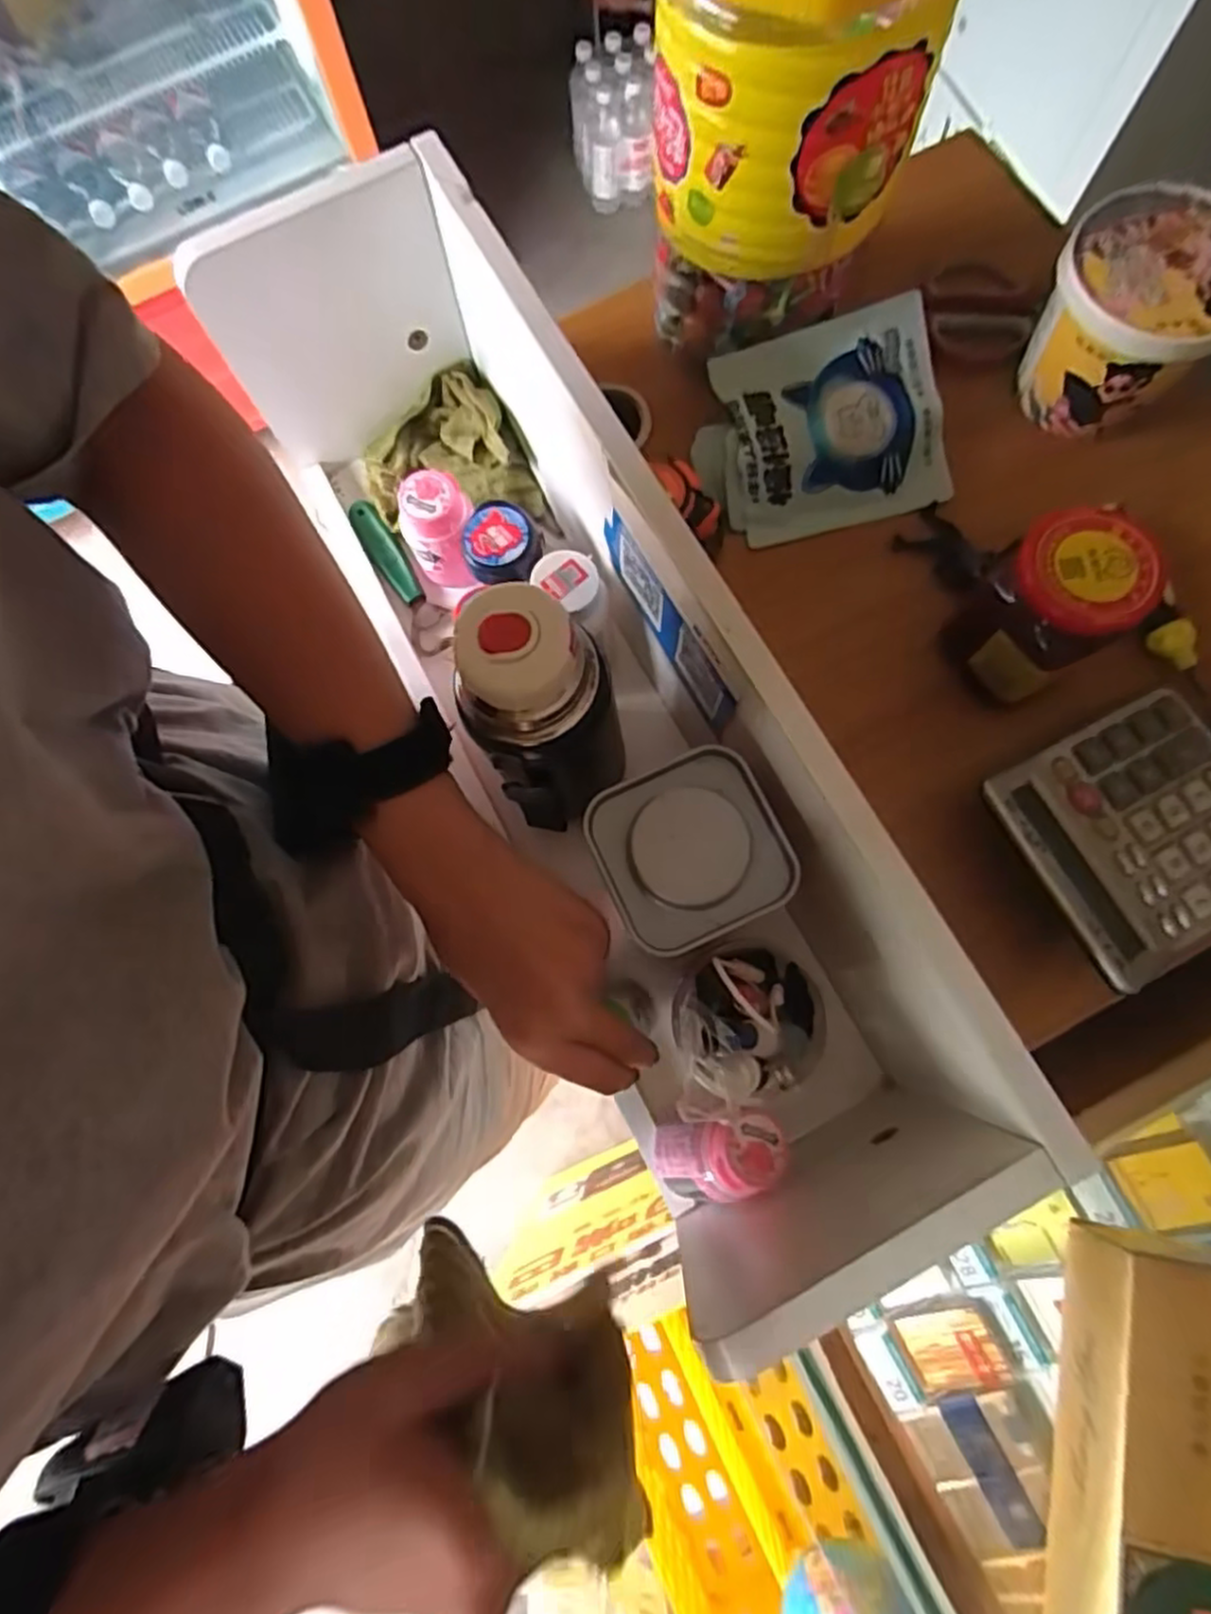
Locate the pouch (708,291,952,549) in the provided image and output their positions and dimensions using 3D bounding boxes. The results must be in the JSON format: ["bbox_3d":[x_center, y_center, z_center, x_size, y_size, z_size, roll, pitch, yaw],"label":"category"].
[{"bbox_3d":[0.149,-0.250,0.484,0.143,0.018,0.125,-15,106,1],"label":"pouch"}]

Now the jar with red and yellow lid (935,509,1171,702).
[{"bbox_3d":[0.246,-0.110,0.408,0.063,0.090,0.066,0,77,2],"label":"jar with red and yellow lid"}]

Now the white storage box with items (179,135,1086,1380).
[{"bbox_3d":[-0.023,-0.068,0.421,0.165,0.200,0.600,-27,78,-4],"label":"white storage box with items"}]

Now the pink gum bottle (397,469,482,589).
[{"bbox_3d":[-0.111,-0.184,0.496,0.048,0.078,0.043,1,77,2],"label":"pink gum bottle"}]

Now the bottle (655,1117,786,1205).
[{"bbox_3d":[0.055,0.189,0.394,0.034,0.082,0.046,-23,75,-38],"label":"bottle"}]

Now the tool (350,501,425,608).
[{"bbox_3d":[-0.158,-0.181,0.528,0.022,0.015,0.088,-30,78,-5],"label":"tool"}]

